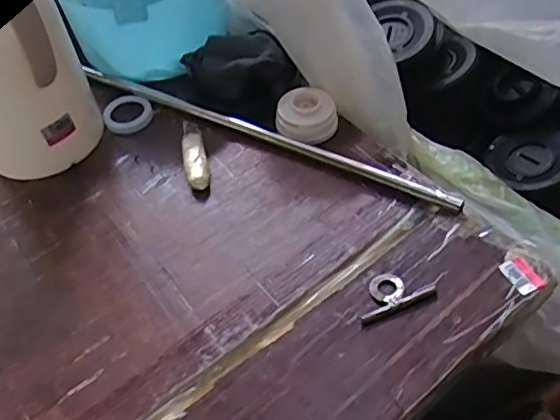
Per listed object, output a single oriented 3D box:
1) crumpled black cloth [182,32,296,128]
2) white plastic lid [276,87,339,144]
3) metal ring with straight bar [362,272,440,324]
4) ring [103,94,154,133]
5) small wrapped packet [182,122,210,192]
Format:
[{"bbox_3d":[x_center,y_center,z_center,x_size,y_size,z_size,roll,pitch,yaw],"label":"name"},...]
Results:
[{"bbox_3d":[-0.052,-0.158,0.672,0.124,0.066,0.089,32,59,27],"label":"crumpled black cloth"},{"bbox_3d":[0.030,-0.101,0.634,0.068,0.036,0.065,-2,50,2],"label":"white plastic lid"},{"bbox_3d":[0.097,0.070,0.506,0.066,0.012,0.041,-16,51,-9],"label":"metal ring with straight bar"},{"bbox_3d":[-0.179,-0.114,0.680,0.057,0.010,0.059,-2,50,2],"label":"ring"},{"bbox_3d":[-0.094,-0.062,0.630,0.023,0.015,0.108,-12,50,-6],"label":"small wrapped packet"}]

